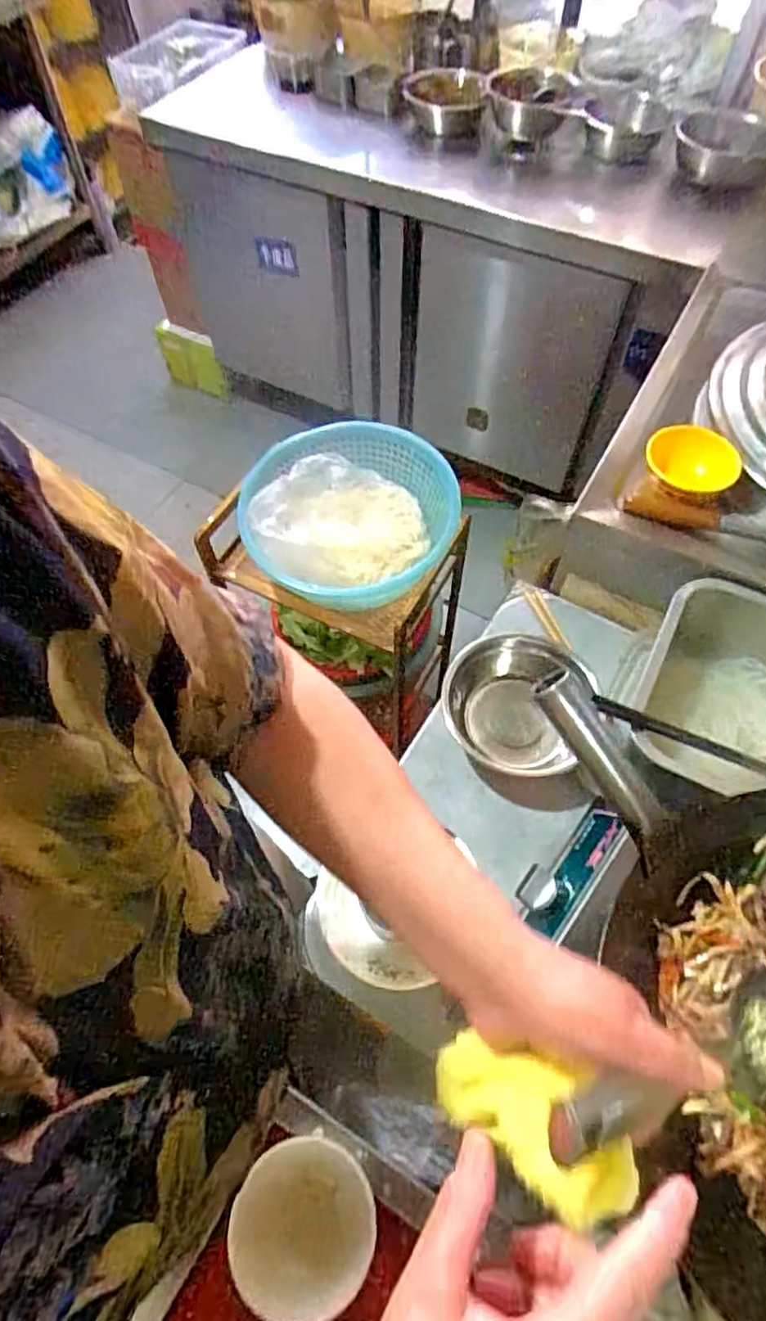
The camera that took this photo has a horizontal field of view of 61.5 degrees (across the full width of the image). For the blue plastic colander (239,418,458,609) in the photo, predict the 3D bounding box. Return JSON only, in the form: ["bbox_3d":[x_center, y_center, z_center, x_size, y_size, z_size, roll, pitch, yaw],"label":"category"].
[{"bbox_3d":[-0.045,-0.213,0.948,0.291,0.131,0.292,10,61,7],"label":"blue plastic colander"}]

